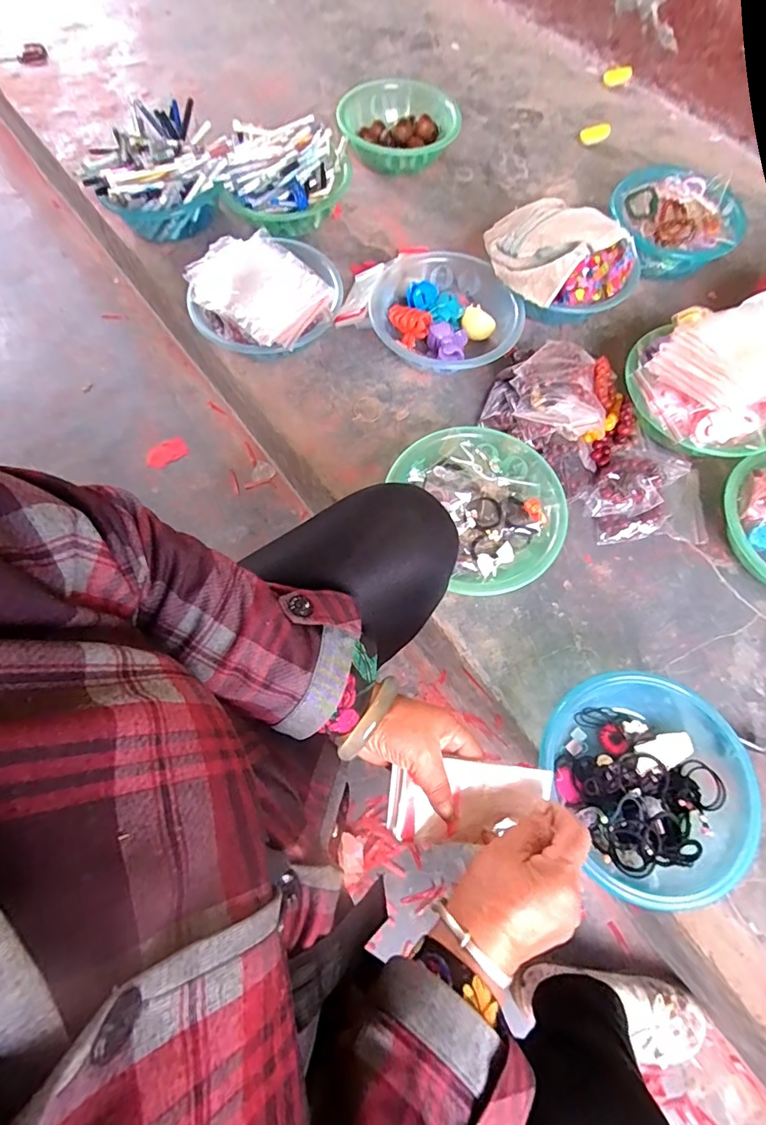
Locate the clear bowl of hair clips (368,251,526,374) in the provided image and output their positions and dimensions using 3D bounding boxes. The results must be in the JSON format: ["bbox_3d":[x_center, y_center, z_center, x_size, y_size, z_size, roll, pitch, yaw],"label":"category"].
[{"bbox_3d":[0.095,-0.396,0.793,0.219,0.079,0.233,0,69,-1],"label":"clear bowl of hair clips"}]

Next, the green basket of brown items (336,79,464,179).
[{"bbox_3d":[0.027,-0.847,0.960,0.230,0.073,0.216,-9,69,-5],"label":"green basket of brown items"}]

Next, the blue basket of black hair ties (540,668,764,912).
[{"bbox_3d":[0.303,0.238,0.556,0.218,0.082,0.218,0,69,-1],"label":"blue basket of black hair ties"}]

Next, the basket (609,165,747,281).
[{"bbox_3d":[0.508,-0.608,0.875,0.221,0.088,0.204,-1,68,-1],"label":"basket"}]

